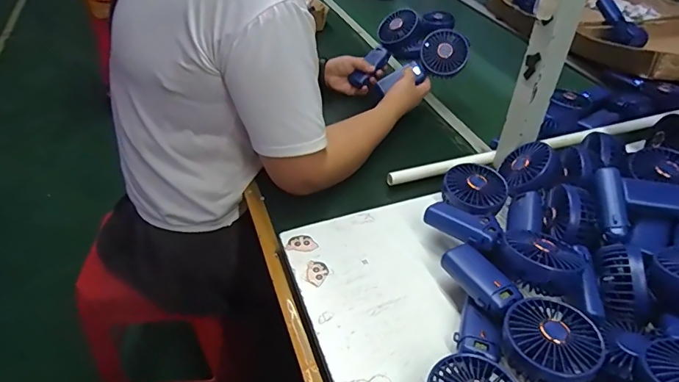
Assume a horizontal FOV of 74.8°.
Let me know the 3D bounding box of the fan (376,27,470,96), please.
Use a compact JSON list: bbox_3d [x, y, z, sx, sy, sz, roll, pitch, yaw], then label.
[{"bbox_3d":[0.164,-0.238,0.828,0.175,0.073,0.093,-28,49,-30],"label":"fan"}]

